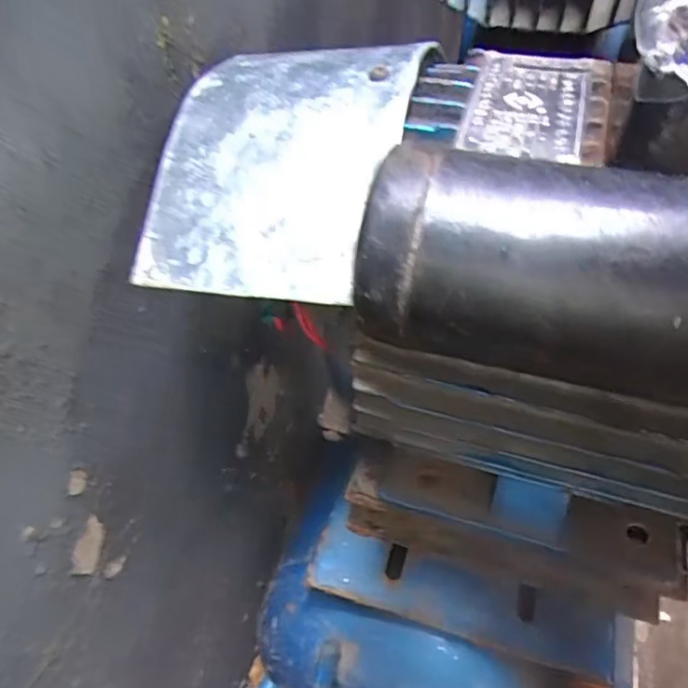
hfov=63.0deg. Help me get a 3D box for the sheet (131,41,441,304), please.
[{"bbox_3d":[-0.024,-0.071,0.211,0.087,0.043,0.108,11,50,12],"label":"sheet"}]

